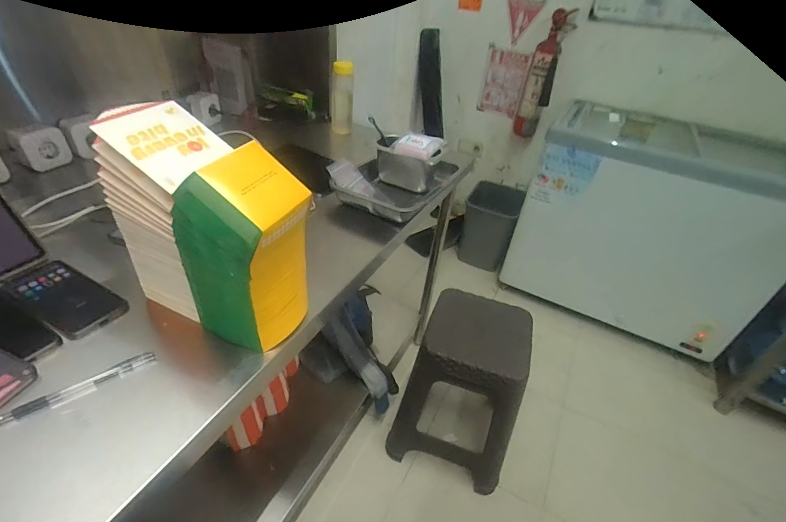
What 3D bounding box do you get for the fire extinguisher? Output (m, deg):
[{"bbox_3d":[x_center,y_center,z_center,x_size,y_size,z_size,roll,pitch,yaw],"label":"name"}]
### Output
[{"bbox_3d":[0.582,-0.711,1.536,0.109,0.445,0.112,14,38,9],"label":"fire extinguisher"}]

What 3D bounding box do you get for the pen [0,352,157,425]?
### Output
[{"bbox_3d":[-0.367,0.149,0.462,0.155,0.015,0.016,-23,46,-33],"label":"pen"}]

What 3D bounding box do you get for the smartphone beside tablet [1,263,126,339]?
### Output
[{"bbox_3d":[-0.471,0.052,0.565,0.171,0.016,0.077,25,41,22],"label":"smartphone beside tablet"}]

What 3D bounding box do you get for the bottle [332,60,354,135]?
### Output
[{"bbox_3d":[-0.145,-0.461,1.114,0.061,0.189,0.049,4,38,-4],"label":"bottle"}]

